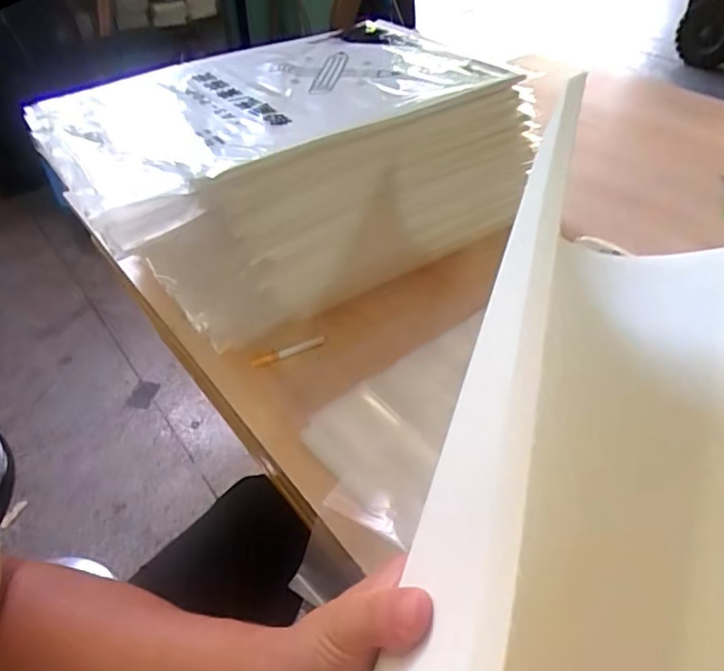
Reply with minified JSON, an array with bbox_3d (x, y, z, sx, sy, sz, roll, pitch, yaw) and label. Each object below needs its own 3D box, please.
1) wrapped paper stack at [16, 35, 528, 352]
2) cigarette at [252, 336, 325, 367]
[{"bbox_3d":[-0.083,-0.219,0.677,0.514,0.182,0.339,-29,50,-27],"label":"wrapped paper stack"},{"bbox_3d":[-0.080,0.016,0.588,0.080,0.010,0.011,-18,46,-18],"label":"cigarette"}]

